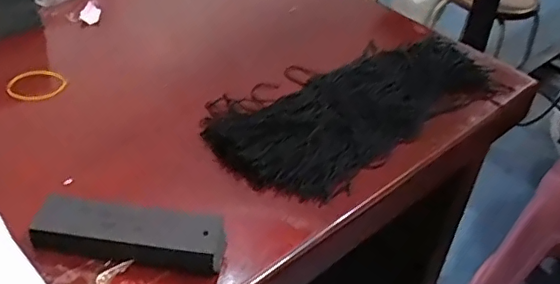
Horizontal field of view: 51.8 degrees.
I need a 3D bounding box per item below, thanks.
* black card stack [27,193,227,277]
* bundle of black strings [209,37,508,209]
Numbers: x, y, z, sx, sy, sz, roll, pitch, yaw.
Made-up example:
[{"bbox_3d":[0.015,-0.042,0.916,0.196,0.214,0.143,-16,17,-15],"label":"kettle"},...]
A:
[{"bbox_3d":[-0.101,0.063,0.389,0.127,0.027,0.037,11,41,6],"label":"black card stack"},{"bbox_3d":[0.074,-0.039,0.549,0.297,0.035,0.135,-27,50,-32],"label":"bundle of black strings"}]

